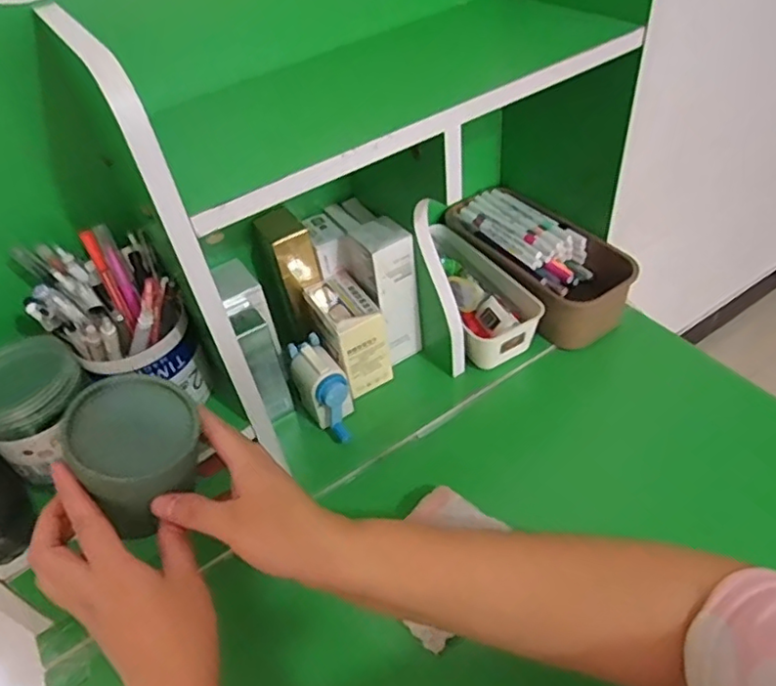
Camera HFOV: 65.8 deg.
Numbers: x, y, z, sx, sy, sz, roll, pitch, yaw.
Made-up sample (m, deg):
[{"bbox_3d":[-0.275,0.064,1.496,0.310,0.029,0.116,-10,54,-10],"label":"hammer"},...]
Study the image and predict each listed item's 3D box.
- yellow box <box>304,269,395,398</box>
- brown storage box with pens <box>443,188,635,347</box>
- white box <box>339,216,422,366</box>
[{"bbox_3d":[-0.041,-0.012,0.654,0.063,0.103,0.087,-21,47,-13],"label":"yellow box"},{"bbox_3d":[0.180,-0.099,0.731,0.116,0.073,0.241,-25,48,-16],"label":"brown storage box with pens"},{"bbox_3d":[-0.006,-0.057,0.650,0.049,0.156,0.069,-30,49,-21],"label":"white box"}]

